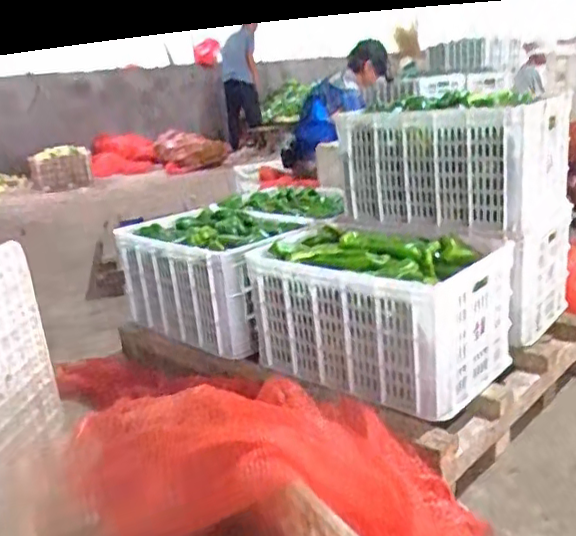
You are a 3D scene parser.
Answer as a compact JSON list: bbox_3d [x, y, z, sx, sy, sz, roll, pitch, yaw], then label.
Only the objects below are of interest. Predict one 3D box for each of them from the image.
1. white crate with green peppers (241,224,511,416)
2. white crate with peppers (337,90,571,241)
[{"bbox_3d":[0.195,0.088,1.475,0.585,0.304,0.372,10,23,40],"label":"white crate with green peppers"},{"bbox_3d":[0.420,-0.296,1.659,0.576,0.313,0.324,12,24,44],"label":"white crate with peppers"}]

